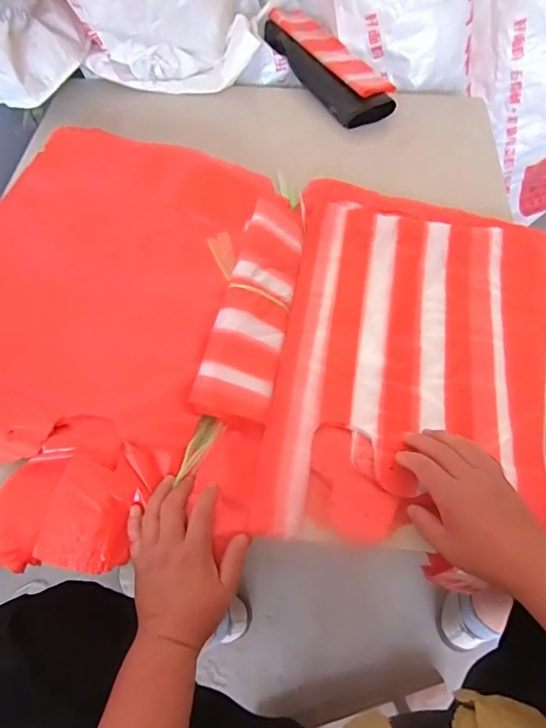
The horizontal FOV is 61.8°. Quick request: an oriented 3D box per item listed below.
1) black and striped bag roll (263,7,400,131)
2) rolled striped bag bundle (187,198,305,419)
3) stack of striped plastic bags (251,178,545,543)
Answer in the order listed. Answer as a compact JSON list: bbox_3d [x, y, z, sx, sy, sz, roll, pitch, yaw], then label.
[{"bbox_3d":[0.095,-0.553,0.838,0.123,0.055,0.306,-28,64,-14],"label":"black and striped bag roll"},{"bbox_3d":[-0.017,-0.084,0.566,0.083,0.035,0.311,11,62,6],"label":"rolled striped bag bundle"},{"bbox_3d":[0.181,-0.028,0.559,0.331,0.041,0.476,7,61,5],"label":"stack of striped plastic bags"}]

